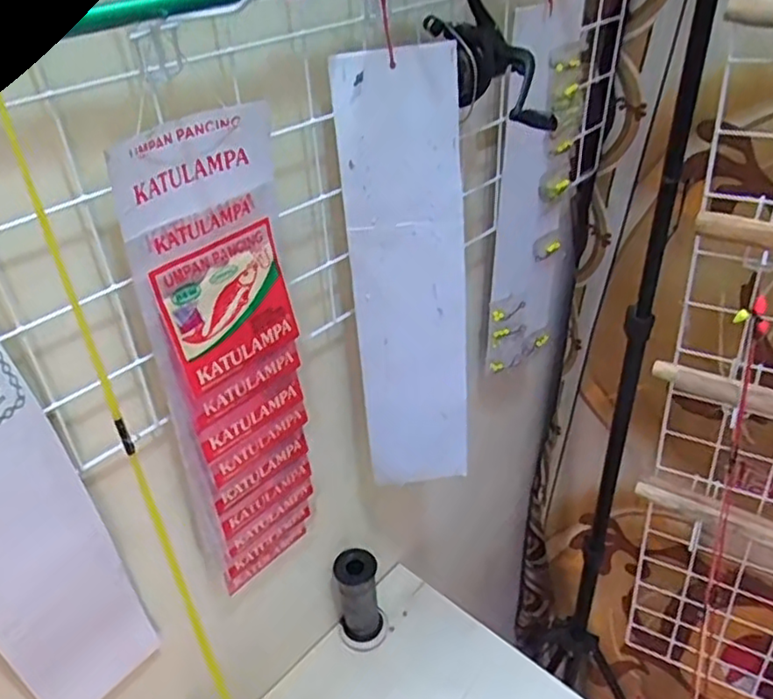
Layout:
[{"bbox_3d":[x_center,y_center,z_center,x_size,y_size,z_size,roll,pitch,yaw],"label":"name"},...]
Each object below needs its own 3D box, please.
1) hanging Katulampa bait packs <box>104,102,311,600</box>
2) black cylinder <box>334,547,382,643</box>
[{"bbox_3d":[-0.111,0.028,0.524,0.025,0.403,0.117,26,45,35],"label":"hanging Katulampa bait packs"},{"bbox_3d":[-0.033,0.291,0.796,0.050,0.115,0.051,-5,36,-1],"label":"black cylinder"}]

